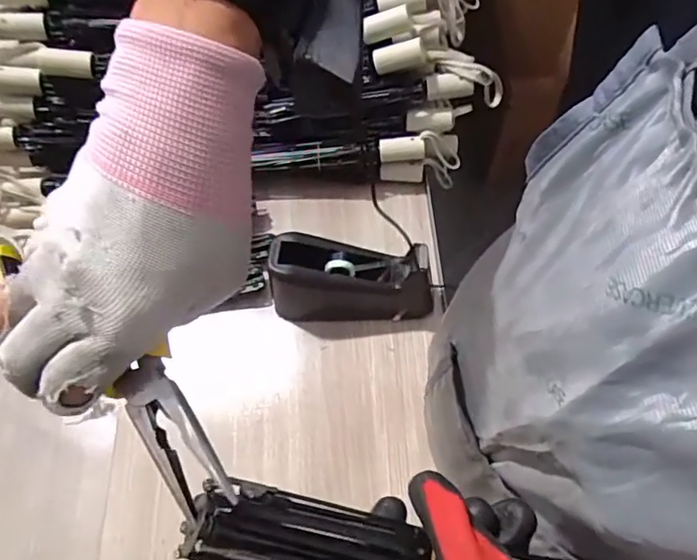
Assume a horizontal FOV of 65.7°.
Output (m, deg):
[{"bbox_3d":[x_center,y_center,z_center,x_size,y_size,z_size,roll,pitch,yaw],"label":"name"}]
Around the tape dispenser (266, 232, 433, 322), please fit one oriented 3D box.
[{"bbox_3d":[-0.002,-0.003,0.673,0.200,0.099,0.074,0,62,2],"label":"tape dispenser"}]

